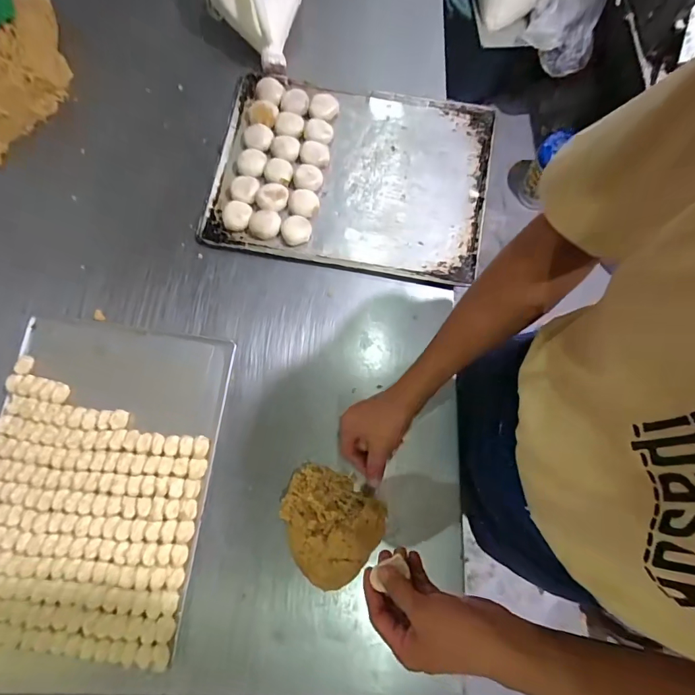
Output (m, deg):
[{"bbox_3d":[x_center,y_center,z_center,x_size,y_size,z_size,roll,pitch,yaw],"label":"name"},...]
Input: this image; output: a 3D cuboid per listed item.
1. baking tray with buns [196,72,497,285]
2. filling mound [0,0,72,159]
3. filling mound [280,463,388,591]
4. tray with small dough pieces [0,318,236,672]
[{"bbox_3d":[0.003,-0.300,0.707,0.463,0.035,0.343,9,78,3],"label":"baking tray with buns"},{"bbox_3d":[-0.615,-0.502,0.726,0.214,0.081,0.306,-25,78,-4],"label":"filling mound"},{"bbox_3d":[-0.031,0.244,0.574,0.148,0.064,0.131,34,81,8],"label":"filling mound"},{"bbox_3d":[-0.375,0.193,0.612,0.325,0.021,0.449,8,78,3],"label":"tray with small dough pieces"}]

